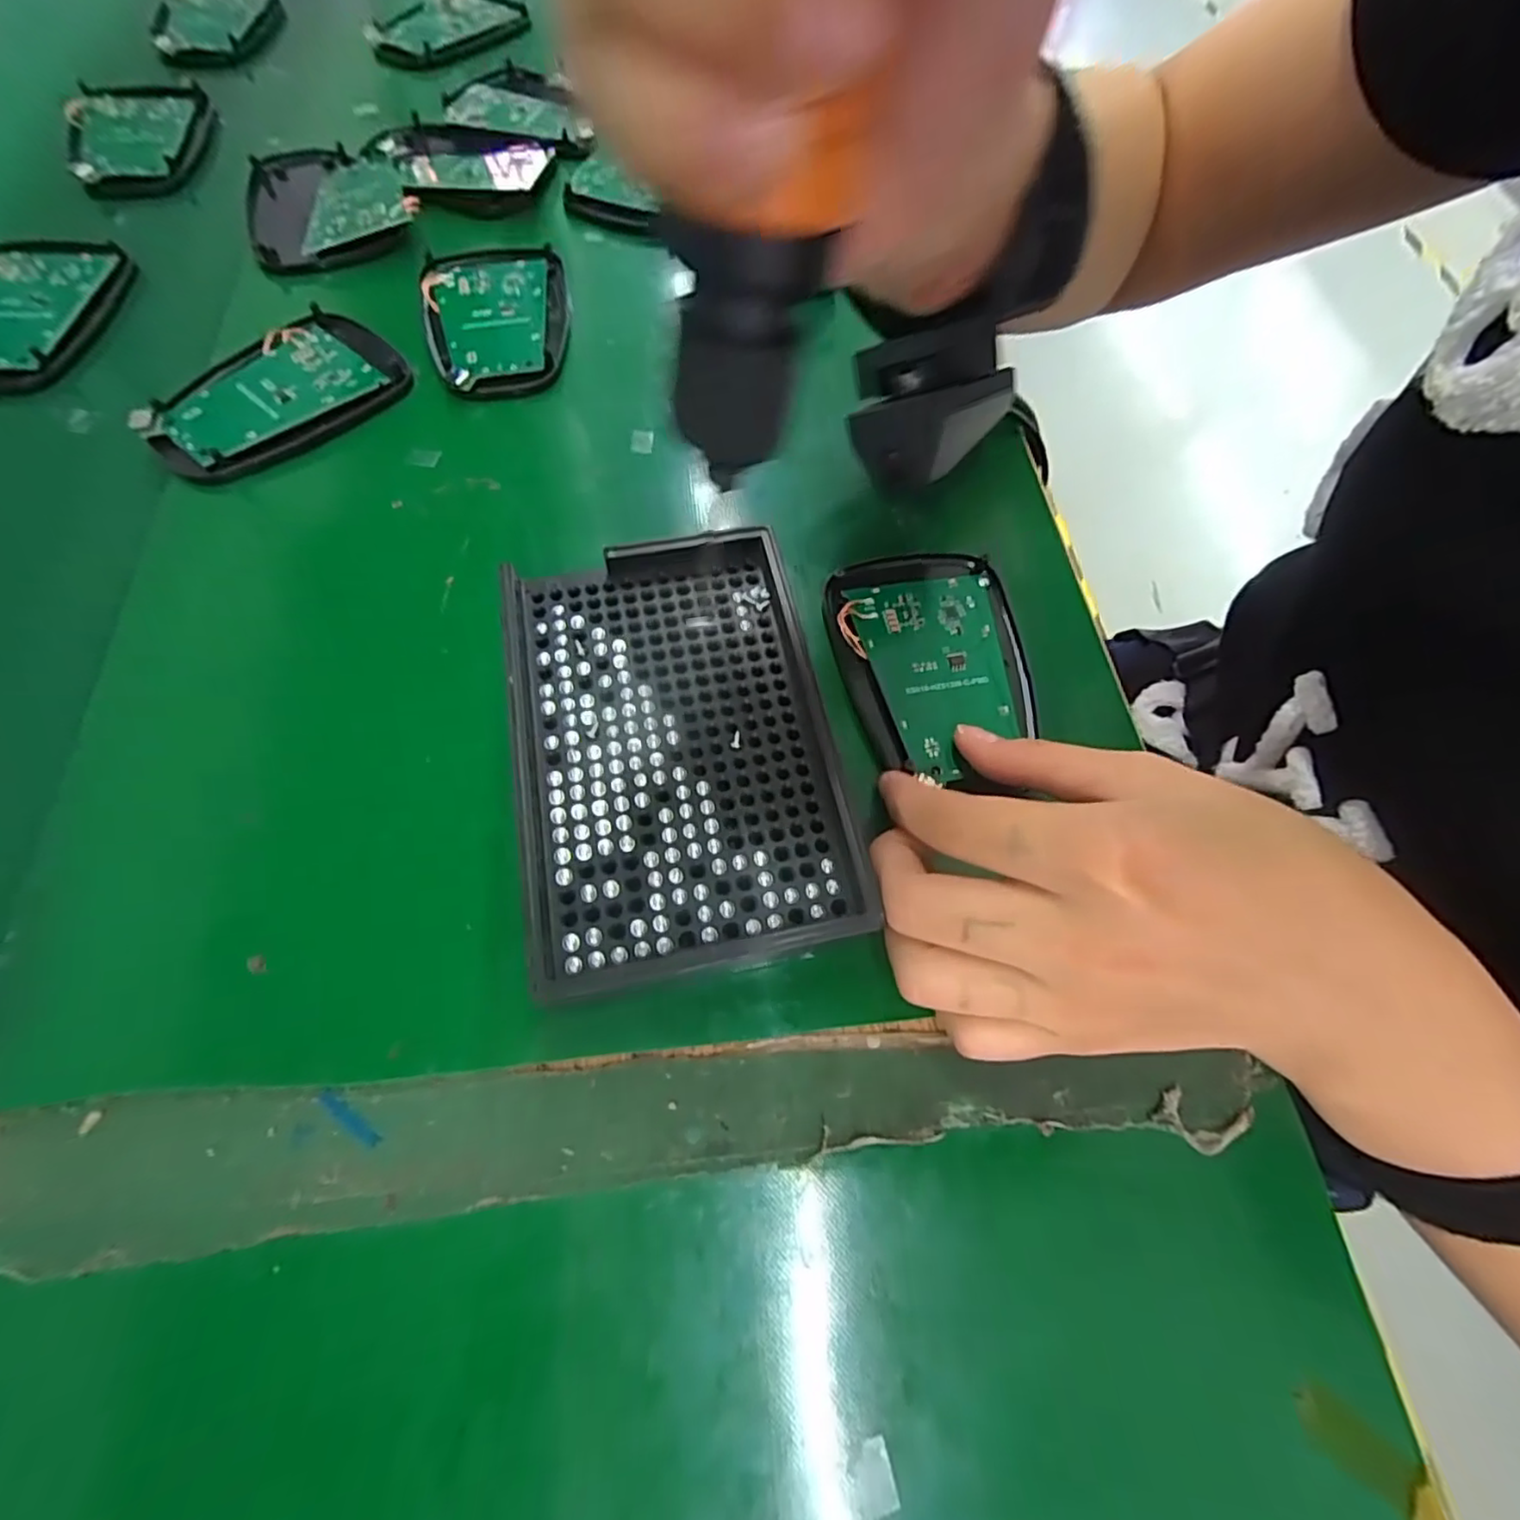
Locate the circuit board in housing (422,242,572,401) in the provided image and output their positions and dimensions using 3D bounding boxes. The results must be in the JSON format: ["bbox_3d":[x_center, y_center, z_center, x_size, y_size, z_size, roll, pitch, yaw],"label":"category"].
[{"bbox_3d":[-0.116,-0.199,0.288,0.061,0.007,0.095,-11,66,-10],"label":"circuit board in housing"}]

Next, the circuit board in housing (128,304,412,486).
[{"bbox_3d":[-0.197,-0.148,0.263,0.064,0.007,0.095,41,68,15],"label":"circuit board in housing"}]

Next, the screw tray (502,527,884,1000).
[{"bbox_3d":[-0.026,-0.007,0.199,0.093,0.023,0.136,-11,67,-6],"label":"screw tray"}]

